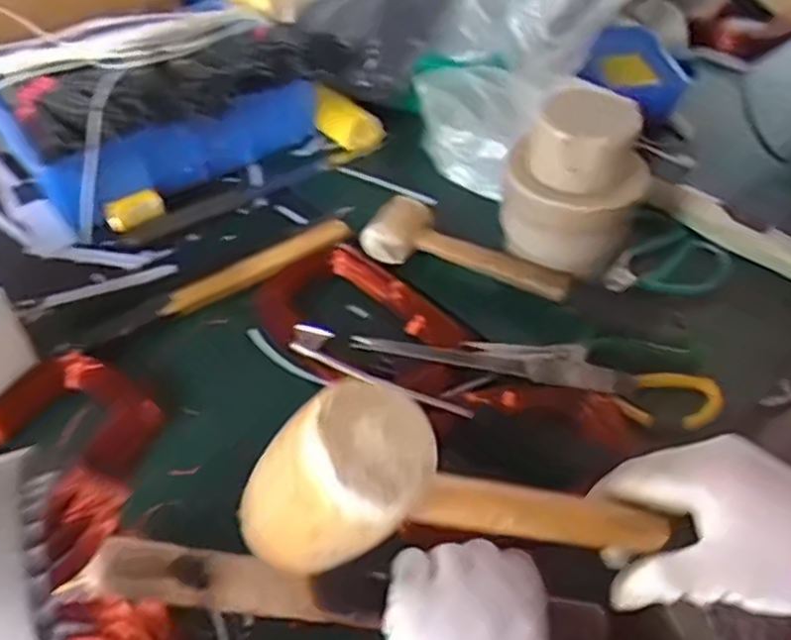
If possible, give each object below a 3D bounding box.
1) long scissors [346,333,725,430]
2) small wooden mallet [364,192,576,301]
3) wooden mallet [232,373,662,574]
[{"bbox_3d":[0.108,0.035,0.558,0.273,0.016,0.049,12,46,8],"label":"long scissors"},{"bbox_3d":[0.063,-0.057,0.628,0.179,0.039,0.055,18,47,14],"label":"small wooden mallet"},{"bbox_3d":[0.036,0.084,0.319,0.202,0.072,0.046,18,38,-34],"label":"wooden mallet"}]

